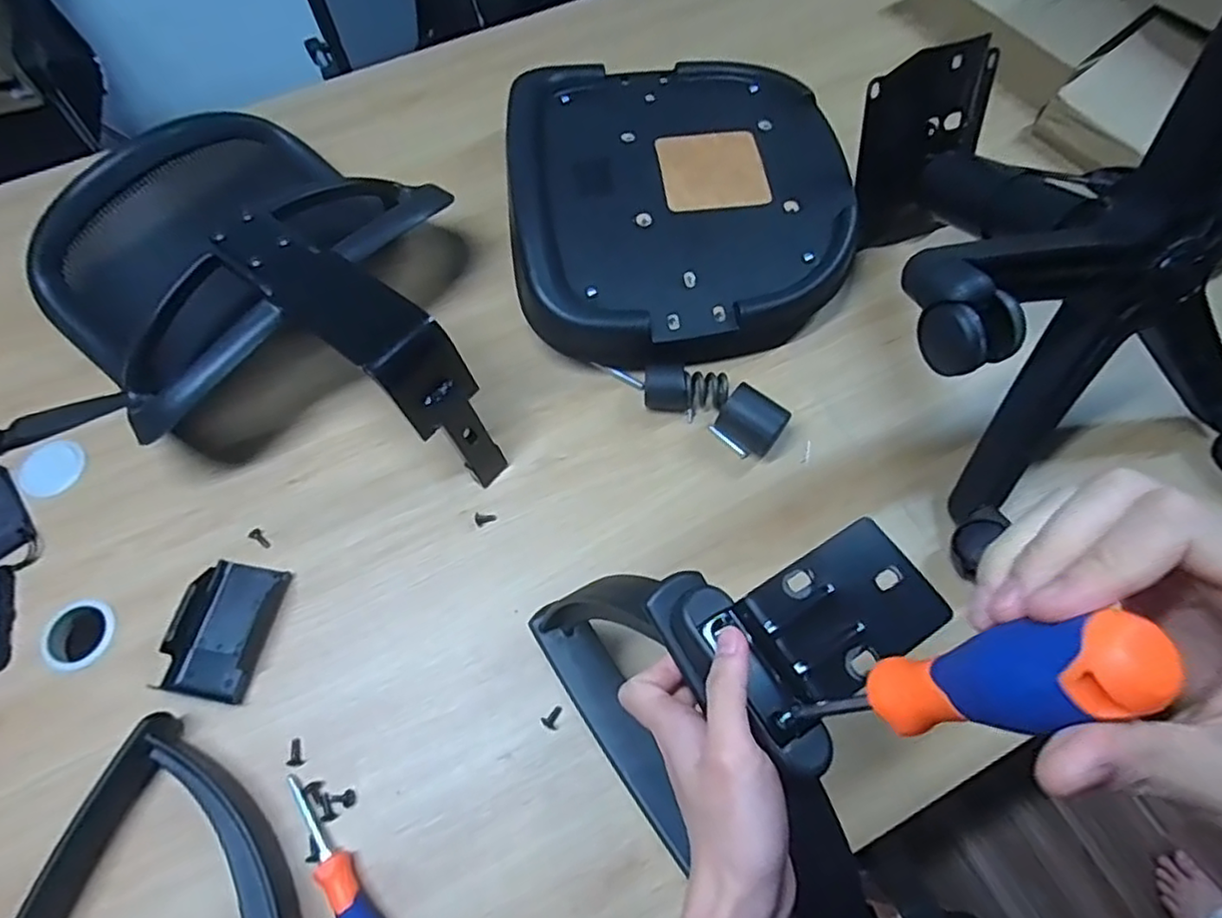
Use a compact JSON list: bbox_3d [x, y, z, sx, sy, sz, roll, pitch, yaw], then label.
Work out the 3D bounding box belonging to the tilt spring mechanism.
[{"bbox_3d":[0.083,-0.072,0.719,0.222,0.054,0.061,25,67,12],"label":"tilt spring mechanism"}]

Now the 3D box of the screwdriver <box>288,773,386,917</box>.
[{"bbox_3d":[-0.222,0.340,0.530,0.026,0.027,0.181,-33,68,-14],"label":"screwdriver"}]

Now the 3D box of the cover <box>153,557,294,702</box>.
[{"bbox_3d":[-0.373,0.160,0.623,0.081,0.035,0.126,9,65,5],"label":"cover"}]

